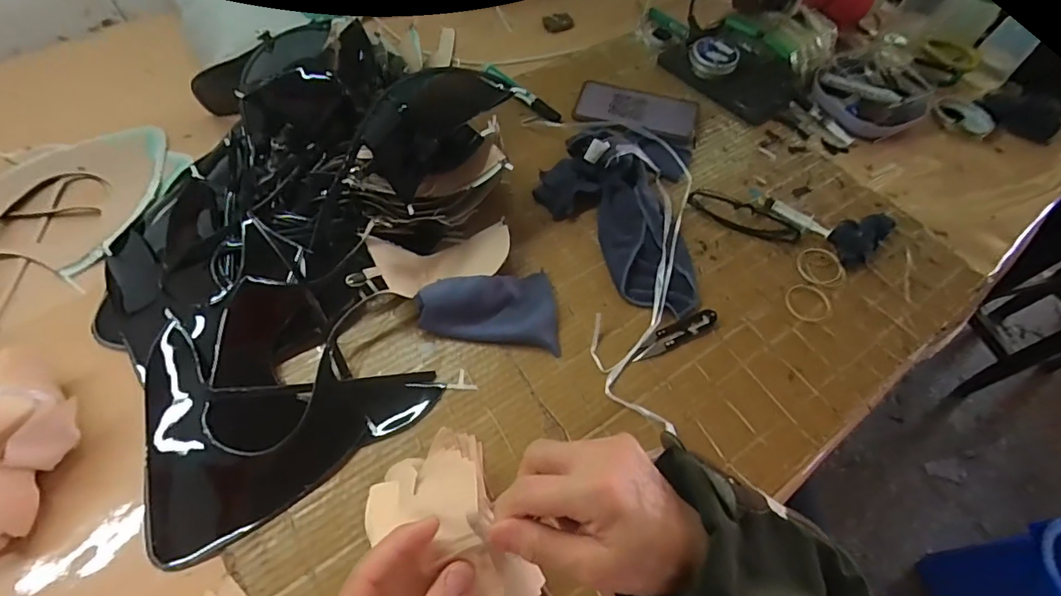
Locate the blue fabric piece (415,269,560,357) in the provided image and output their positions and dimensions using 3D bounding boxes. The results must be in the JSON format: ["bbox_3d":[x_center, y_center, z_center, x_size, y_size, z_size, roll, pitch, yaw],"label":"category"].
[{"bbox_3d":[-0.042,0.008,0.514,0.139,0.040,0.090,-1,60,-4],"label":"blue fabric piece"}]

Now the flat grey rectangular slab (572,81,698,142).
[{"bbox_3d":[0.144,-0.257,0.684,0.162,0.013,0.087,16,61,6],"label":"flat grey rectangular slab"}]

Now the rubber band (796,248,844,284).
[{"bbox_3d":[0.336,-0.037,0.584,0.048,0.005,0.046,-1,70,3],"label":"rubber band"}]

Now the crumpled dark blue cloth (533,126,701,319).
[{"bbox_3d":[0.102,-0.114,0.580,0.187,0.056,0.257,5,60,0],"label":"crumpled dark blue cloth"}]

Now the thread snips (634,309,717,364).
[{"bbox_3d":[0.153,0.037,0.526,0.100,0.008,0.021,-22,64,-15],"label":"thread snips"}]

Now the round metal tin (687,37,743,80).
[{"bbox_3d":[0.263,-0.345,0.725,0.072,0.024,0.072,2,60,-3],"label":"round metal tin"}]

